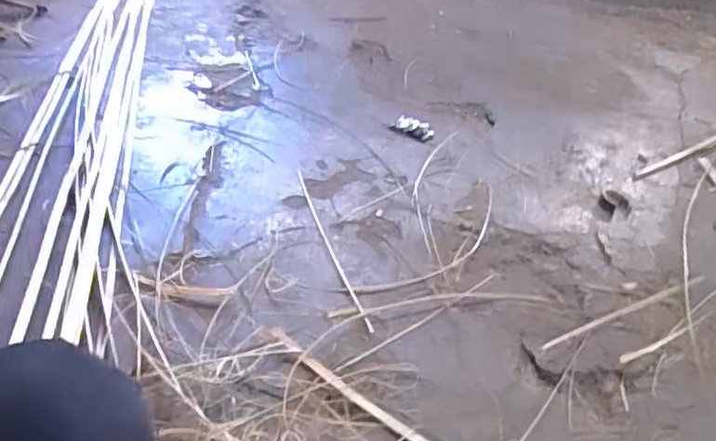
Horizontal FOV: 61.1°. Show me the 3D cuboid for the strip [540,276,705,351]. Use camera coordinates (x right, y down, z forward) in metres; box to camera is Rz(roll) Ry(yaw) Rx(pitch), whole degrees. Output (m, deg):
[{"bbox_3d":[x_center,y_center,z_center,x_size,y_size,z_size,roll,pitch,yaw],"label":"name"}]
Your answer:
[{"bbox_3d":[0.434,0.141,0.971,0.399,0.012,0.016,-15,42,-27],"label":"strip"}]

